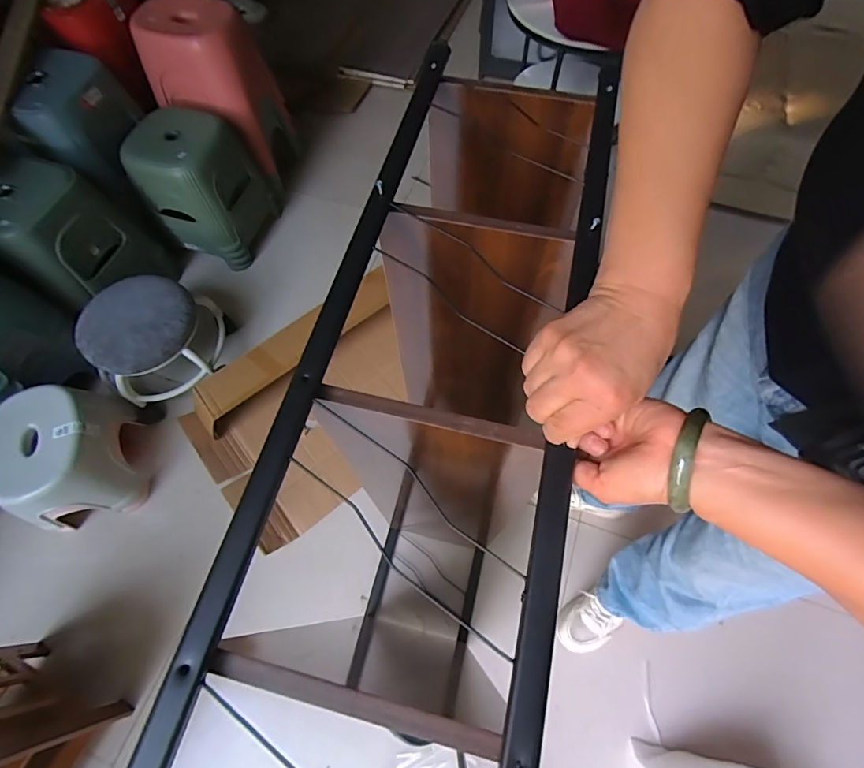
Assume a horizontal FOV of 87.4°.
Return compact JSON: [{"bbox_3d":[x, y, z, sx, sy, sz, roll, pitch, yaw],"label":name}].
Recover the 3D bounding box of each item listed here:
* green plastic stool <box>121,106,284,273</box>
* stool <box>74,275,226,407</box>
[{"bbox_3d":[-0.694,-0.614,1.401,0.246,0.347,0.310,16,66,9],"label":"green plastic stool"},{"bbox_3d":[-0.742,-0.105,1.227,0.276,0.247,0.275,0,64,1],"label":"stool"}]

